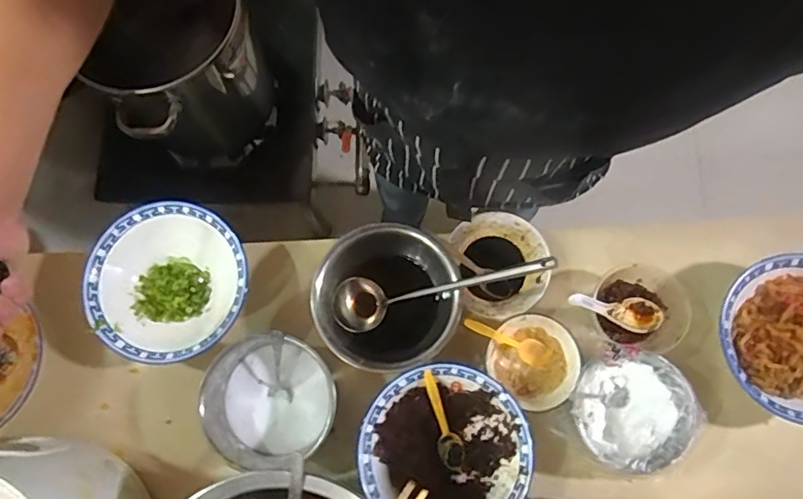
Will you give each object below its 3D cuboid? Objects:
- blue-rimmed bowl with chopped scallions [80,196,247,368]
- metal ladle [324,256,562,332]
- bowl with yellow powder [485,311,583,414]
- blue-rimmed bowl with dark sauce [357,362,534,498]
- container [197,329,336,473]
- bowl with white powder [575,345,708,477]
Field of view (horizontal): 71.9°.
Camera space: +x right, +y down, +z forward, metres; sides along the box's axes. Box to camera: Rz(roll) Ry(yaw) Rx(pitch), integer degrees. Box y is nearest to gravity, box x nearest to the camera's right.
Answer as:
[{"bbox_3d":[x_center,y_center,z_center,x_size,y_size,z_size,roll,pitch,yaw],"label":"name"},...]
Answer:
[{"bbox_3d":[-0.285,0.043,0.692,0.188,0.055,0.187,0,78,1],"label":"blue-rimmed bowl with chopped scallions"},{"bbox_3d":[0.033,0.048,0.652,0.259,0.052,0.070,-15,75,33],"label":"metal ladle"},{"bbox_3d":[0.164,0.132,0.684,0.106,0.046,0.109,0,78,1],"label":"bowl with yellow powder"},{"bbox_3d":[0.051,0.232,0.647,0.185,0.056,0.181,0,78,1],"label":"blue-rimmed bowl with dark sauce"},{"bbox_3d":[-0.153,0.179,0.656,0.147,0.074,0.144,0,78,1],"label":"container"},{"bbox_3d":[0.265,0.187,0.645,0.135,0.066,0.120,-39,80,-7],"label":"bowl with white powder"}]

